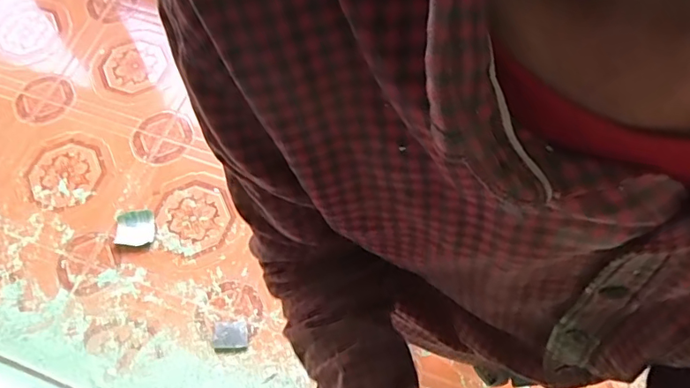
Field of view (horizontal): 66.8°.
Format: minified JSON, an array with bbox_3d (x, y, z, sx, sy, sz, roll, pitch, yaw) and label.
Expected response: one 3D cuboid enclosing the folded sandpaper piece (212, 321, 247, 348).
[{"bbox_3d":[-0.287,0.351,1.304,0.084,0.018,0.063,-3,66,0],"label":"folded sandpaper piece"}]

